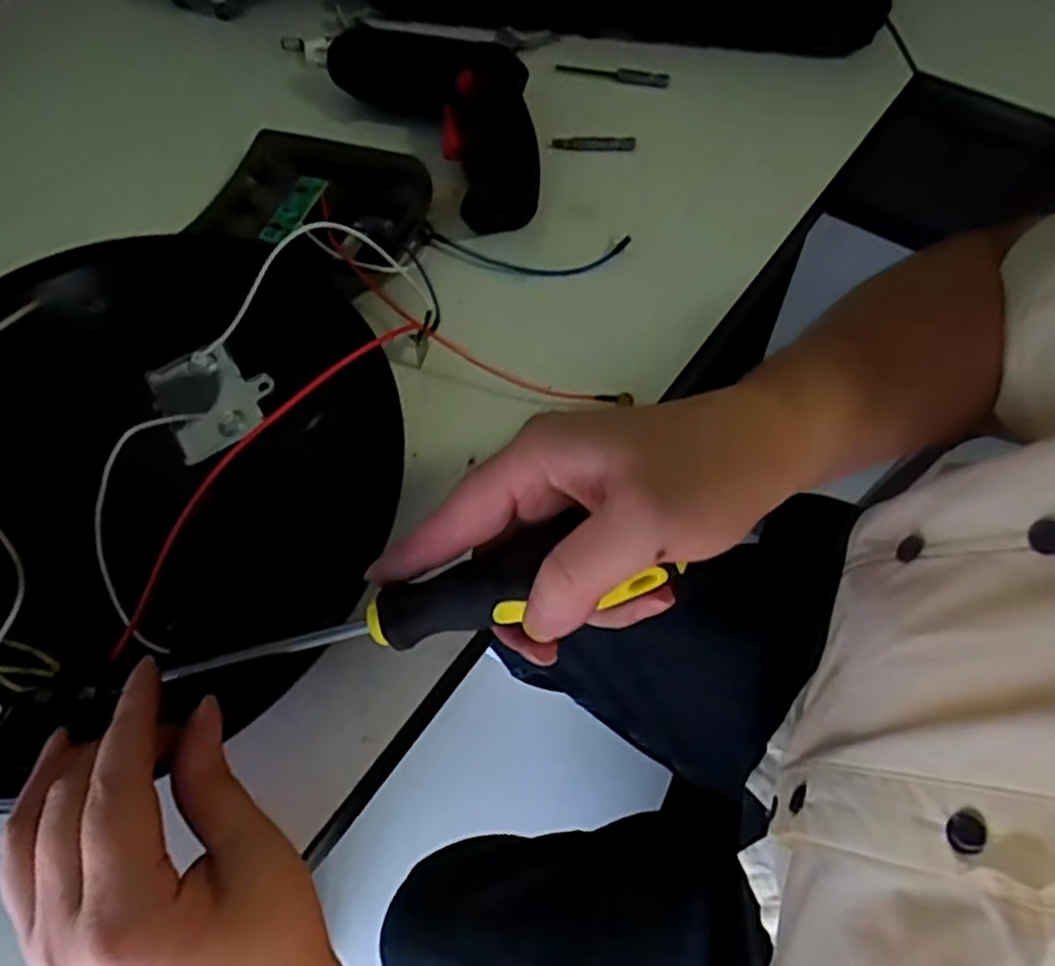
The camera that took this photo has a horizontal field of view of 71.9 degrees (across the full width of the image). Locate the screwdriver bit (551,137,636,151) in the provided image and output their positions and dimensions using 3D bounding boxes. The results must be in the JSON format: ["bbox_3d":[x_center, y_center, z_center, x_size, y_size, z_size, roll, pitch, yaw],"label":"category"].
[{"bbox_3d":[0.038,-0.196,0.419,0.047,0.004,0.008,1,63,4],"label":"screwdriver bit"}]

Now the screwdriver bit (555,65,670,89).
[{"bbox_3d":[0.052,-0.249,0.444,0.069,0.005,0.011,10,64,8],"label":"screwdriver bit"}]

